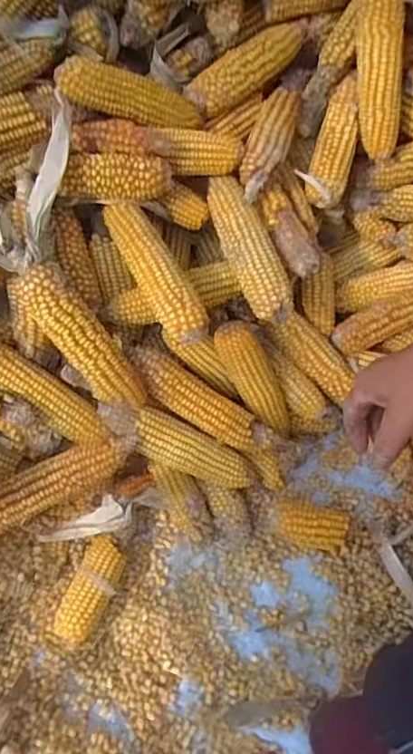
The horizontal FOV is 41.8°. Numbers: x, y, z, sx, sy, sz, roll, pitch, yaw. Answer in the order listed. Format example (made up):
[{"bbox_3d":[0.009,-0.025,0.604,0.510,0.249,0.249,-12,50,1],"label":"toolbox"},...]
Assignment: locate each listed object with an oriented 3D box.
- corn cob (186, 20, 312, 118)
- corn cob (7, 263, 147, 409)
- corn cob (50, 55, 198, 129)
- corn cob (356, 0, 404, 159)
[{"bbox_3d":[0.049,-0.361,0.626,0.168,0.049,0.041,-36,64,-16],"label":"corn cob"},{"bbox_3d":[-0.134,-0.038,0.575,0.052,0.179,0.054,-47,25,-20],"label":"corn cob"},{"bbox_3d":[-0.073,-0.296,0.569,0.168,0.045,0.046,-3,54,-36],"label":"corn cob"},{"bbox_3d":[0.195,-0.343,0.613,0.045,0.183,0.053,-22,40,-9],"label":"corn cob"}]

